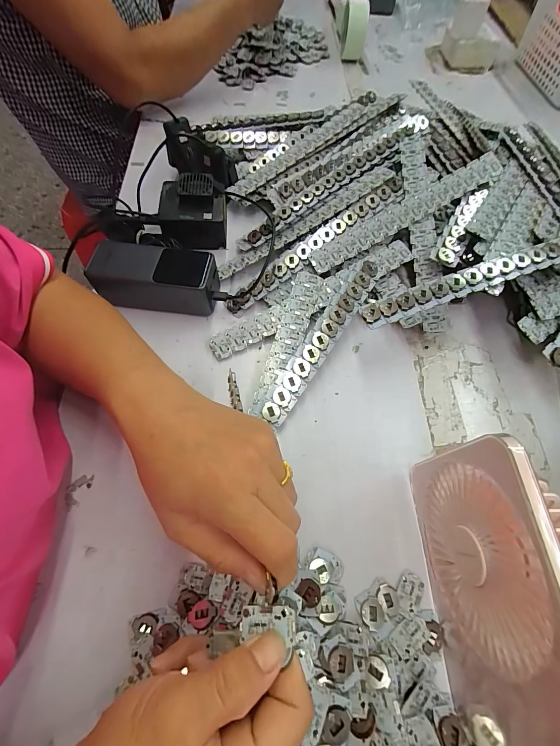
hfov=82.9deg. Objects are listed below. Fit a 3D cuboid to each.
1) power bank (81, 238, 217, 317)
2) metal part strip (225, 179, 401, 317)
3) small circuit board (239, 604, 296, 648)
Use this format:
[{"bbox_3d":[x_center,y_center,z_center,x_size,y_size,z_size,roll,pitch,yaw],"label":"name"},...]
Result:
[{"bbox_3d":[-0.135,-0.107,0.351,0.125,0.056,0.053,4,64,1],"label":"power bank"},{"bbox_3d":[0.041,-0.153,0.374,0.252,0.017,0.023,-39,71,-5],"label":"metal part strip"},{"bbox_3d":[-0.006,0.135,0.170,0.029,0.004,0.016,-3,64,7],"label":"small circuit board"}]

